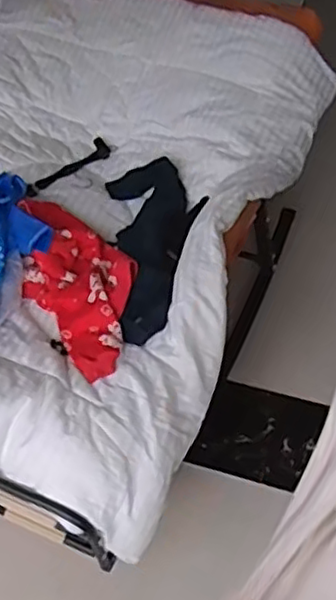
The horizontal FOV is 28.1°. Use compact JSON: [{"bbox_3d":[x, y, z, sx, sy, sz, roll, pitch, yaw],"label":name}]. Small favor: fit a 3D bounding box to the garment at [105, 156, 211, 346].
[{"bbox_3d":[-0.021,-0.141,1.483,0.195,0.097,0.496,-7,46,-3],"label":"garment"}]

